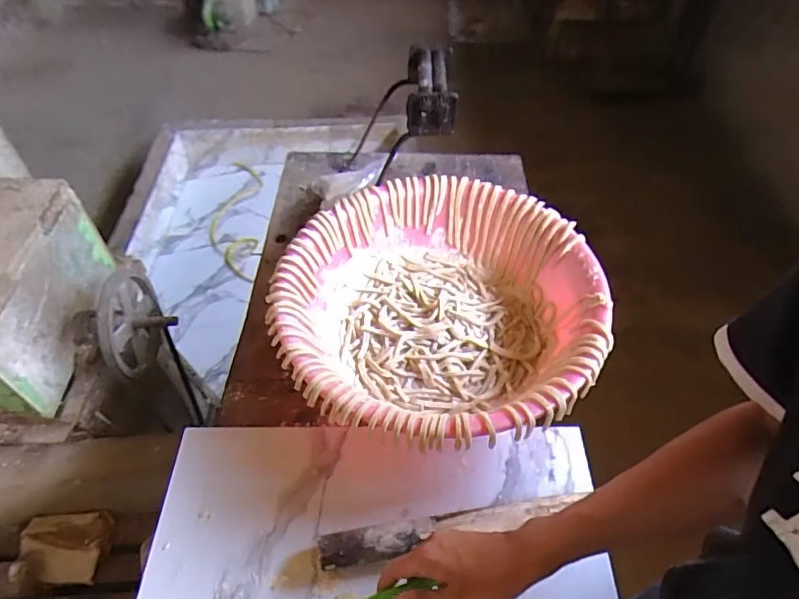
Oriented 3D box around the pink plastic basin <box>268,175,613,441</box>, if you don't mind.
[{"bbox_3d":[0.053,0.012,0.693,0.398,0.119,0.404,1,49,-1],"label":"pink plastic basin"}]

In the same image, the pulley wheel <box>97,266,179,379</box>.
[{"bbox_3d":[-0.458,0.037,0.917,0.087,0.169,0.200,-7,86,1],"label":"pulley wheel"}]

